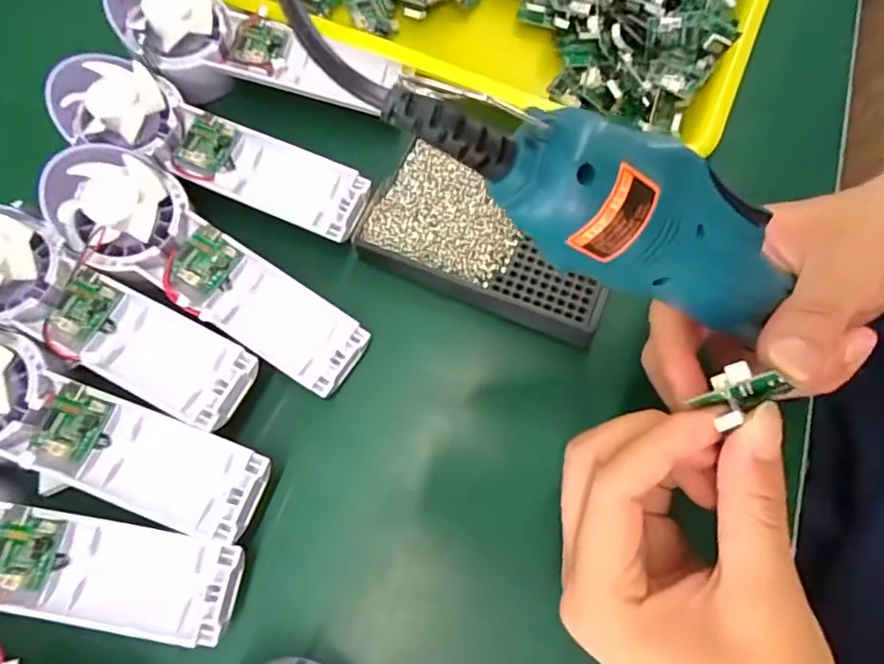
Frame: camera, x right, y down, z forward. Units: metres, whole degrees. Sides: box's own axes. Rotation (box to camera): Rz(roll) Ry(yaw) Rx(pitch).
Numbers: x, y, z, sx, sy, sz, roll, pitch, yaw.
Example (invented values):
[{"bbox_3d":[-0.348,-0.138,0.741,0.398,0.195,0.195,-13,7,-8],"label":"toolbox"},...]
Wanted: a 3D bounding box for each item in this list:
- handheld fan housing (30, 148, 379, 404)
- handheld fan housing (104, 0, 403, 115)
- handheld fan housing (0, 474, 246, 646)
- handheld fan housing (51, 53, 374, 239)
[{"bbox_3d":[-0.122,-0.029,0.286,0.173,0.046,0.060,36,76,11],"label":"handheld fan housing"},{"bbox_3d":[-0.108,-0.171,0.340,0.173,0.040,0.063,11,72,-10],"label":"handheld fan housing"},{"bbox_3d":[-0.178,0.095,0.243,0.174,0.035,0.058,7,72,2],"label":"handheld fan housing"},{"bbox_3d":[-0.124,-0.104,0.305,0.169,0.034,0.051,21,73,7],"label":"handheld fan housing"}]

